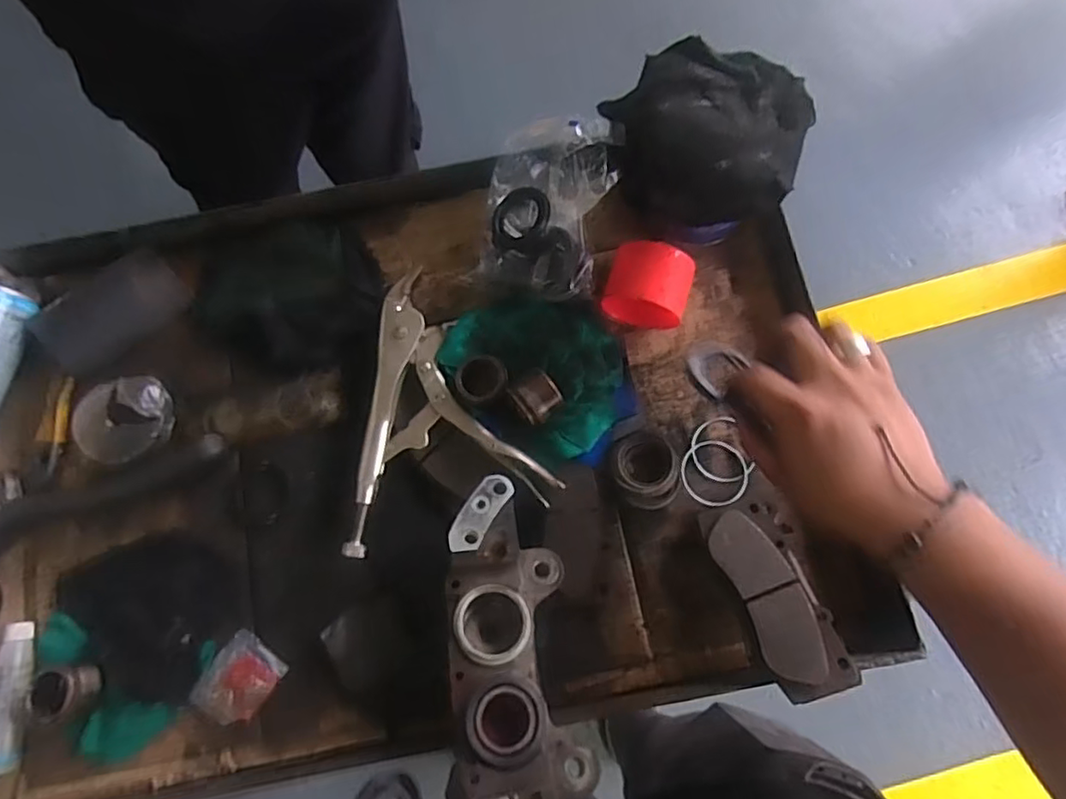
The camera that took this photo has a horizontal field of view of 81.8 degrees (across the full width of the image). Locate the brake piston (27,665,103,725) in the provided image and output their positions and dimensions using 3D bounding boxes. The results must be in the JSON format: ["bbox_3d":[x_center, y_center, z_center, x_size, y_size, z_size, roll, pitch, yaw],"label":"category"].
[{"bbox_3d":[-0.345,0.218,0.457,0.042,0.028,0.035,-15,77,-1],"label":"brake piston"}]

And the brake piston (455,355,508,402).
[{"bbox_3d":[-0.042,-0.015,0.496,0.041,0.020,0.034,0,77,3],"label":"brake piston"}]

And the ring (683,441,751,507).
[{"bbox_3d":[0.145,0.059,0.493,0.052,0.006,0.052,-1,77,2],"label":"ring"}]

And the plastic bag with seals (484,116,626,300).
[{"bbox_3d":[0.010,-0.157,0.505,0.098,0.066,0.135,14,78,6],"label":"plastic bag with seals"}]

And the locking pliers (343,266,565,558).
[{"bbox_3d":[-0.106,0.018,0.498,0.157,0.022,0.216,-32,78,-5],"label":"locking pliers"}]

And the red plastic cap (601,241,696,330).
[{"bbox_3d":[0.093,-0.090,0.501,0.064,0.066,0.053,16,78,6],"label":"red plastic cap"}]

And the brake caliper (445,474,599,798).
[{"bbox_3d":[-0.013,0.178,0.408,0.081,0.071,0.237,-10,57,-1],"label":"brake caliper"}]

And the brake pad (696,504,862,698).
[{"bbox_3d":[0.180,0.142,0.453,0.061,0.016,0.142,-20,62,-4],"label":"brake pad"}]

